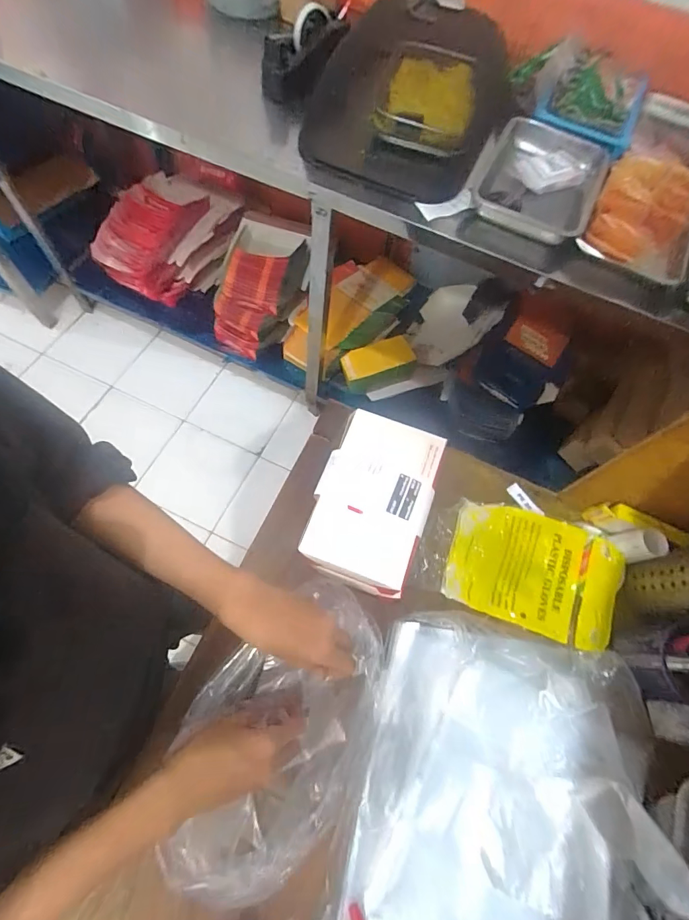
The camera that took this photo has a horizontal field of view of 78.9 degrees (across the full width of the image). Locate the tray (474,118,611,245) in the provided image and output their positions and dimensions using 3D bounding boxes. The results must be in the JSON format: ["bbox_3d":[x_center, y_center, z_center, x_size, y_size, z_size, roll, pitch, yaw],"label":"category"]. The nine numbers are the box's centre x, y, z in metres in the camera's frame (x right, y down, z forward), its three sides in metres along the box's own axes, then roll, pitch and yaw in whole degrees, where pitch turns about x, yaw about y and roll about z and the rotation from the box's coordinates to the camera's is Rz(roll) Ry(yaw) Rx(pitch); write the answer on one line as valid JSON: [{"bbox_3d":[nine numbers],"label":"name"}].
[{"bbox_3d":[0.382,-0.530,0.836,0.210,0.095,0.297,24,66,5],"label":"tray"}]

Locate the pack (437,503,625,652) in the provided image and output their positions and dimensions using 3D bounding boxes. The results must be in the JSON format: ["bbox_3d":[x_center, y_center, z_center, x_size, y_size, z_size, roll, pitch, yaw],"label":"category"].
[{"bbox_3d":[0.242,0.140,0.537,0.213,0.028,0.142,21,66,4],"label":"pack"}]

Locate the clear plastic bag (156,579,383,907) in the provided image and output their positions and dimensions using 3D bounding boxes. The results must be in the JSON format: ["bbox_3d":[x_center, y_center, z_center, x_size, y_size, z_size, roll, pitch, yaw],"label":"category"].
[{"bbox_3d":[-0.057,0.269,0.422,0.174,0.082,0.279,36,71,12],"label":"clear plastic bag"}]

